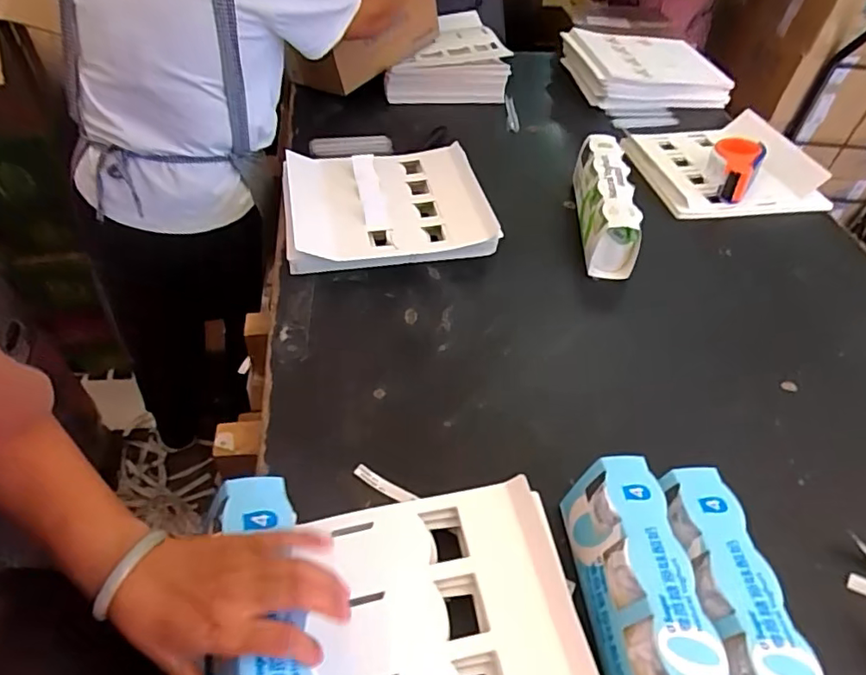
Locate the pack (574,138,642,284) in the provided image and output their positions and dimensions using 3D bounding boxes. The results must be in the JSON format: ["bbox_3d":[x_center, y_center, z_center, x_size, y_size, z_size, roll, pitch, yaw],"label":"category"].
[{"bbox_3d":[0.280,-0.226,0.917,0.081,0.123,0.274,2,59,-3],"label":"pack"}]

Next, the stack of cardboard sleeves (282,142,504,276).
[{"bbox_3d":[-0.076,-0.218,0.904,0.316,0.063,0.269,-7,48,-11],"label":"stack of cardboard sleeves"}]

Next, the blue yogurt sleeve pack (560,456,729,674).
[{"bbox_3d":[0.182,0.249,0.486,0.075,0.104,0.267,-1,47,-5],"label":"blue yogurt sleeve pack"}]

